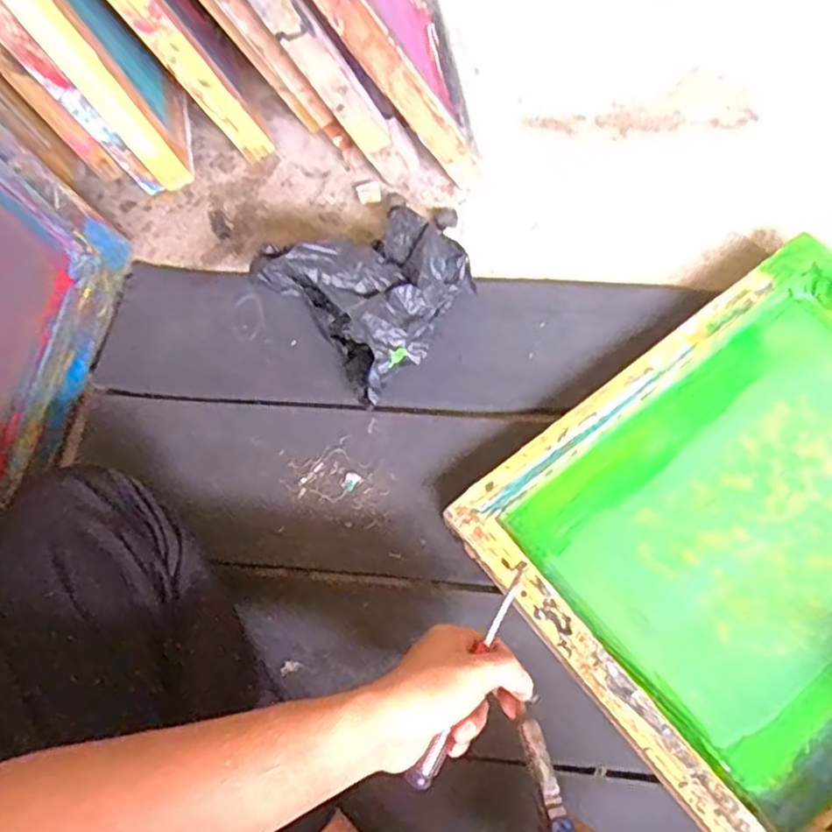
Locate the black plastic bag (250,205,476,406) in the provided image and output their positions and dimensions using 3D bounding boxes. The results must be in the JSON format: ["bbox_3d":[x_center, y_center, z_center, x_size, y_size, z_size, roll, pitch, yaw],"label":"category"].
[{"bbox_3d":[-0.033,-0.135,0.733,0.185,0.126,0.178,-38,69,-13],"label":"black plastic bag"}]

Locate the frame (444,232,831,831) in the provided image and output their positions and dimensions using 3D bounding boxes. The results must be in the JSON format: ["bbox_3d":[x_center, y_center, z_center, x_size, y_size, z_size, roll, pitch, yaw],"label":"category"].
[{"bbox_3d":[0.355,0.096,0.651,0.514,0.051,0.415,-36,69,-12],"label":"frame"}]

